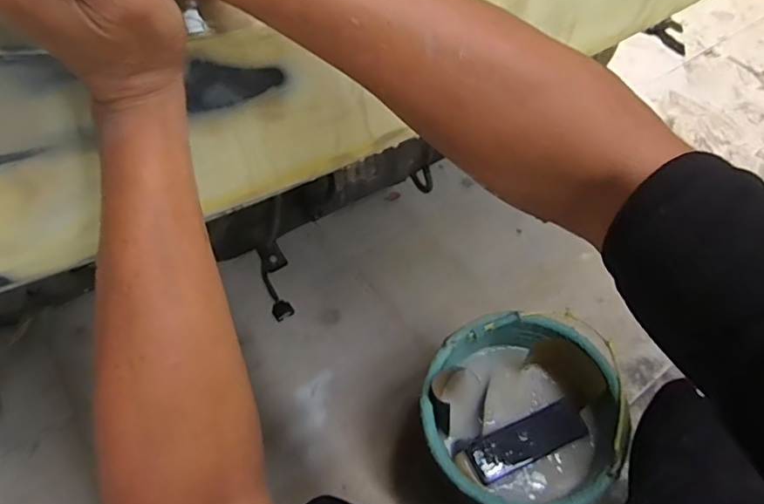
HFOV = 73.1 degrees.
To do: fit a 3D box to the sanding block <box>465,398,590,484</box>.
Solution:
[{"bbox_3d":[0.225,0.287,0.791,0.188,0.014,0.060,-19,54,-15],"label":"sanding block"}]

